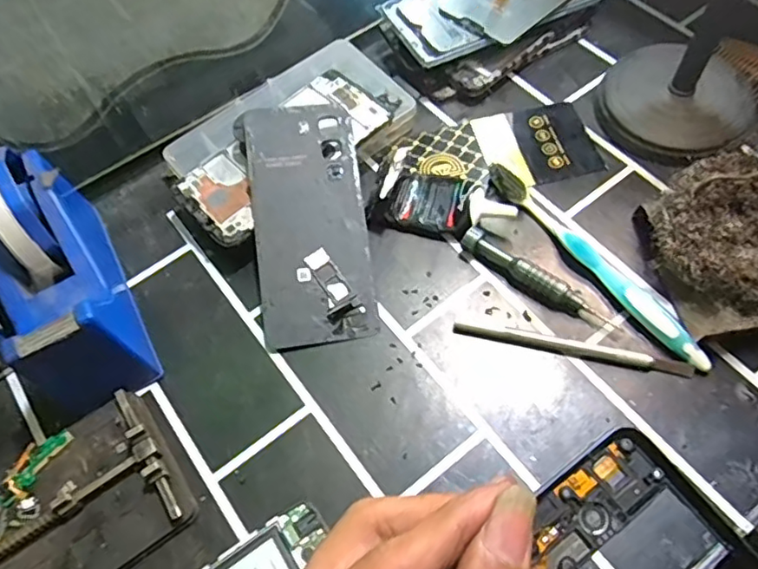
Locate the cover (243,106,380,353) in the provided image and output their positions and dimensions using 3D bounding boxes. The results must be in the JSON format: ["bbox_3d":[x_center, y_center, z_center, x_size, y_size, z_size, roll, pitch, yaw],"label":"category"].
[{"bbox_3d":[-0.046,-0.041,0.393,0.073,0.009,0.163,-8,77,-4],"label":"cover"}]

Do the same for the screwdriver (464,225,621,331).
[{"bbox_3d":[0.100,-0.002,0.377,0.108,0.014,0.015,37,70,16],"label":"screwdriver"}]

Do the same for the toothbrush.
[{"bbox_3d":[0.139,-0.017,0.383,0.019,0.018,0.183,-32,68,-15],"label":"toothbrush"}]

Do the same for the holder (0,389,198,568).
[{"bbox_3d":[-0.176,0.127,0.323,0.127,0.018,0.087,-33,69,-15],"label":"holder"}]

